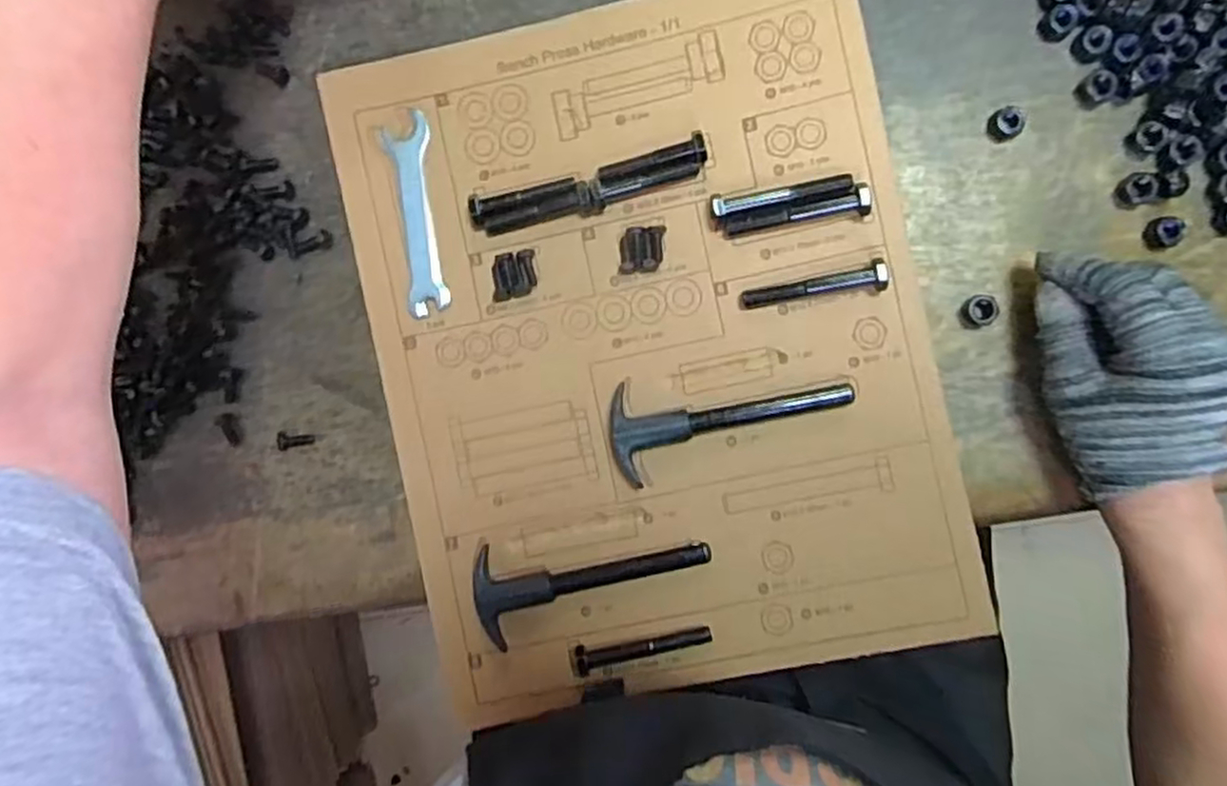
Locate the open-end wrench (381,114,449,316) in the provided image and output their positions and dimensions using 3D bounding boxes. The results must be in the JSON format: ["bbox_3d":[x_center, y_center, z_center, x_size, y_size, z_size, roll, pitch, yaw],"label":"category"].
[{"bbox_3d":[-0.110,-0.100,0.408,0.026,0.004,0.111,-10,91,5],"label":"open-end wrench"}]

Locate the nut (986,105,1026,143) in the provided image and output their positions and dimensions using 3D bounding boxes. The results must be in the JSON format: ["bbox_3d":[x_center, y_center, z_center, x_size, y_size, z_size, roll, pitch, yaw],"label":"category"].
[{"bbox_3d":[0.207,-0.142,0.386,0.017,0.009,0.017,0,92,5],"label":"nut"}]

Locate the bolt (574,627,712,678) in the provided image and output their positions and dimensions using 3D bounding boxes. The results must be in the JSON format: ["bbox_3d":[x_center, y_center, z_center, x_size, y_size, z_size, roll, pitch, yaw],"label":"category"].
[{"bbox_3d":[0.017,0.140,0.403,0.075,0.017,0.015,-11,91,5],"label":"bolt"}]

